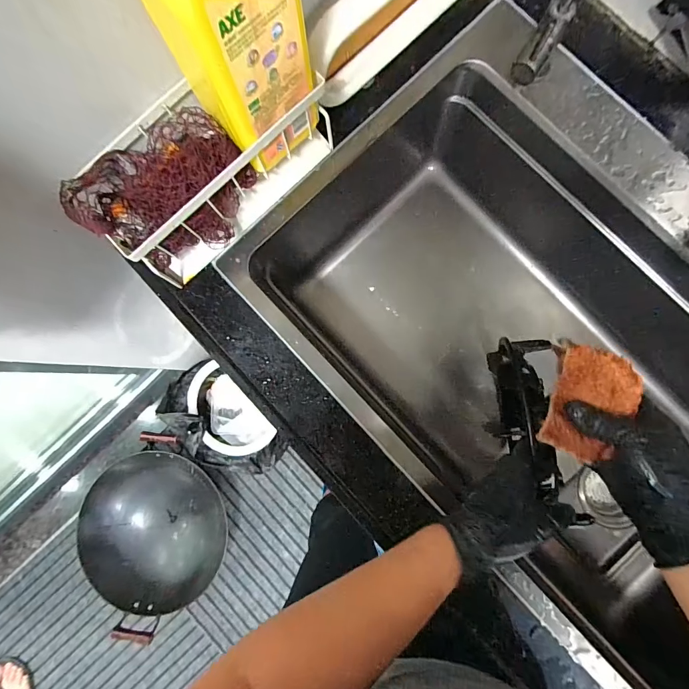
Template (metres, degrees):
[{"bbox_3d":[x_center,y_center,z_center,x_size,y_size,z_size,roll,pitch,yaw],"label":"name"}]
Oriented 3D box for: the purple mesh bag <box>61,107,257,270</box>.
[{"bbox_3d":[-0.164,-0.144,0.374,0.095,0.113,0.140,40,88,4],"label":"purple mesh bag"}]

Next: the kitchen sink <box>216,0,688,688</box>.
[{"bbox_3d":[0.294,0.053,0.512,0.457,0.248,0.807,-43,85,-1],"label":"kitchen sink"}]

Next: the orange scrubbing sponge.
[{"bbox_3d":[0.227,0.054,0.347,0.063,0.018,0.100,18,88,37],"label":"orange scrubbing sponge"}]

